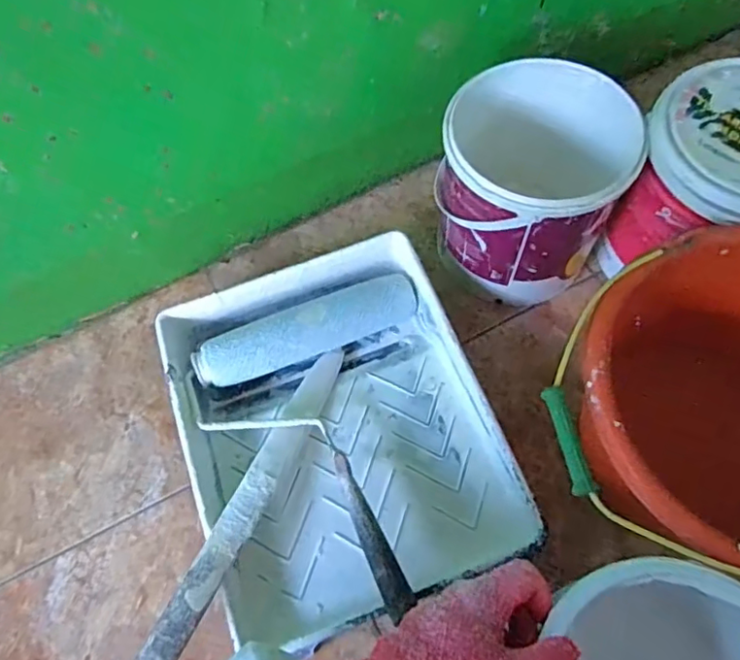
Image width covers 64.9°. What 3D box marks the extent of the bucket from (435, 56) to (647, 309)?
[{"bbox_3d":[0.162,-0.142,0.620,0.170,0.199,0.164,-1,65,2],"label":"bucket"}]

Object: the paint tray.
[{"bbox_3d":[-0.033,0.098,0.587,0.277,0.074,0.342,-19,65,-7],"label":"paint tray"}]

